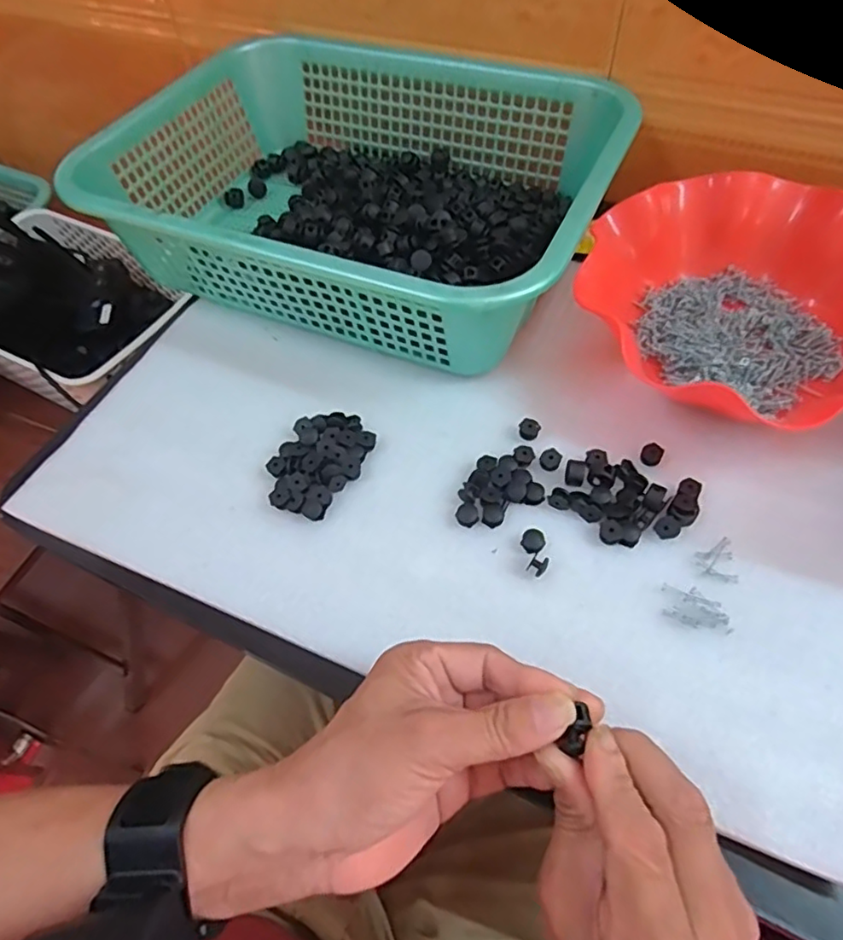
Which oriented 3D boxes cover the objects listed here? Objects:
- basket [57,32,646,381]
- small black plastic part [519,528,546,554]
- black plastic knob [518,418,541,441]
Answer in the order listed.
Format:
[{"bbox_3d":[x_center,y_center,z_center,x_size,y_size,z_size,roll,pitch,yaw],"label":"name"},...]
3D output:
[{"bbox_3d":[-0.047,-0.232,0.496,0.382,0.099,0.299,18,61,15],"label":"basket"},{"bbox_3d":[0.067,0.043,0.363,0.013,0.006,0.014,-2,57,3],"label":"small black plastic part"},{"bbox_3d":[0.073,-0.029,0.408,0.014,0.006,0.015,-1,56,2],"label":"black plastic knob"}]

